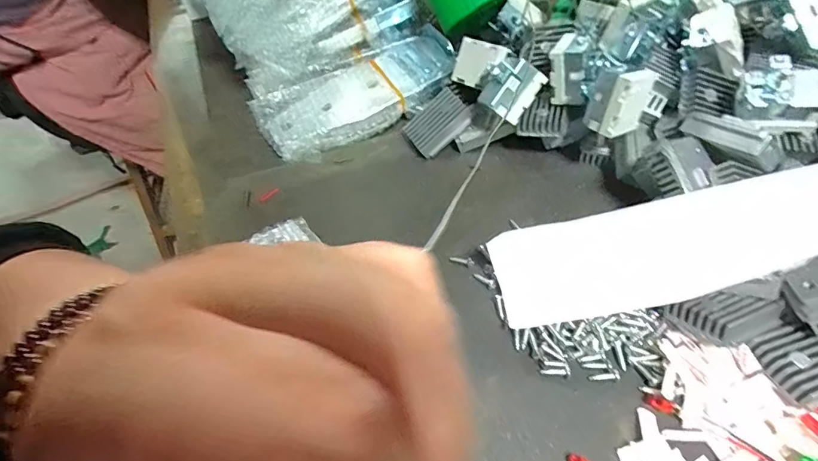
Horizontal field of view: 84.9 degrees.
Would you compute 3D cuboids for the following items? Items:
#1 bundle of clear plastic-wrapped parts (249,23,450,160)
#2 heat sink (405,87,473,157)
[{"bbox_3d":[-0.039,-0.110,0.357,0.162,0.024,0.078,-25,54,-13],"label":"bundle of clear plastic-wrapped parts"},{"bbox_3d":[0.021,-0.080,0.331,0.047,0.006,0.037,-39,62,4],"label":"heat sink"}]

